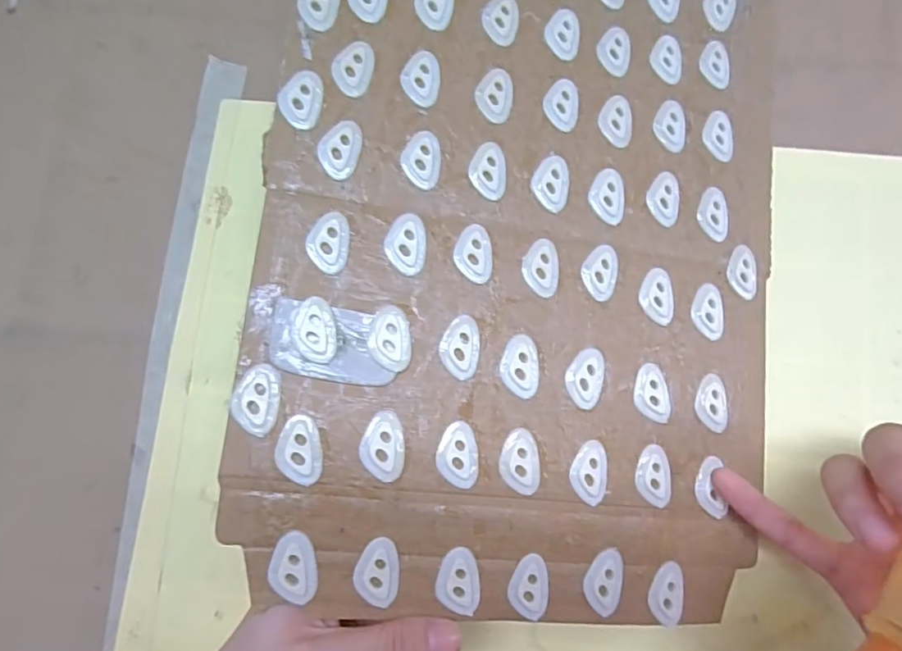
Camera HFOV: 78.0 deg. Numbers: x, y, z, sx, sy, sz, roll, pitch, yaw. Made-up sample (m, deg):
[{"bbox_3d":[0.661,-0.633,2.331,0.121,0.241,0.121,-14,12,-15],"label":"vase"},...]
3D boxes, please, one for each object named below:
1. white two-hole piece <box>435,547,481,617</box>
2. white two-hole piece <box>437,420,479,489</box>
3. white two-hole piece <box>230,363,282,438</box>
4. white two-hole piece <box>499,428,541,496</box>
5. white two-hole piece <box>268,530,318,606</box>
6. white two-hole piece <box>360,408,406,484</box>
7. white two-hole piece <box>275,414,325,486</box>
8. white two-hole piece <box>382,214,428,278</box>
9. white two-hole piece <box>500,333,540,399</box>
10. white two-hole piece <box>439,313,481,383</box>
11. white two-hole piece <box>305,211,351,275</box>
[{"bbox_3d":[0.003,0.102,0.222,0.018,0.004,0.026,0,85,-12],"label":"white two-hole piece"},{"bbox_3d":[0.002,0.053,0.226,0.017,0.004,0.026,0,81,-13],"label":"white two-hole piece"},{"bbox_3d":[-0.074,0.028,0.213,0.016,0.006,0.026,9,82,3],"label":"white two-hole piece"},{"bbox_3d":[0.028,0.057,0.231,0.017,0.004,0.026,-4,83,-12],"label":"white two-hole piece"},{"bbox_3d":[-0.059,0.091,0.208,0.017,0.004,0.026,-2,85,-11],"label":"white two-hole piece"},{"bbox_3d":[-0.027,0.048,0.220,0.018,0.004,0.026,12,79,-11],"label":"white two-hole piece"},{"bbox_3d":[-0.058,0.048,0.213,0.016,0.005,0.026,-7,81,1],"label":"white two-hole piece"},{"bbox_3d":[-0.019,-0.034,0.234,0.016,0.004,0.027,1,82,2],"label":"white two-hole piece"},{"bbox_3d":[0.030,0.017,0.236,0.017,0.004,0.026,11,83,-5],"label":"white two-hole piece"},{"bbox_3d":[0.004,0.009,0.233,0.017,0.004,0.026,4,84,-11],"label":"white two-hole piece"},{"bbox_3d":[-0.050,-0.034,0.226,0.016,0.004,0.026,4,82,2],"label":"white two-hole piece"}]

